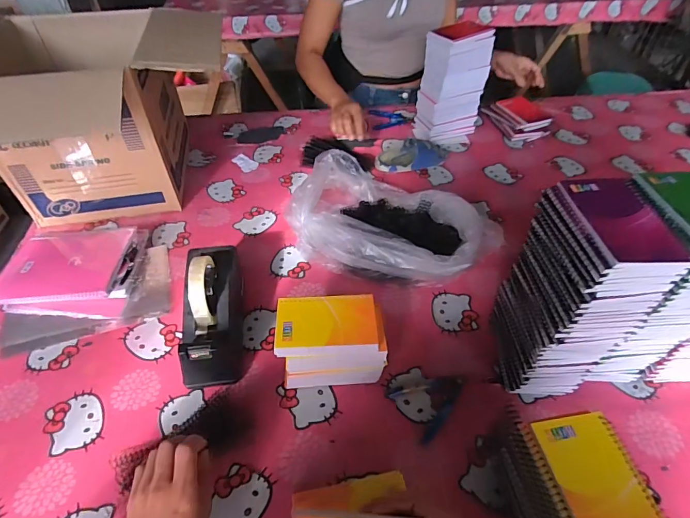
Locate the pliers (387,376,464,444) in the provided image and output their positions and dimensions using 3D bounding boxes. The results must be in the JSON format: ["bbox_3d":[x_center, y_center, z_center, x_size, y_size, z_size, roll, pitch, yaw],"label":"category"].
[{"bbox_3d":[0.123,0.193,0.576,0.101,0.016,0.075,-27,52,-24],"label":"pliers"}]

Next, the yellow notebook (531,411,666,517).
[{"bbox_3d":[0.239,0.211,0.383,0.079,0.013,0.129,-6,46,-6],"label":"yellow notebook"}]

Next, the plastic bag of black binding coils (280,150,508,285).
[{"bbox_3d":[0.074,-0.069,0.766,0.355,0.109,0.259,30,53,25],"label":"plastic bag of black binding coils"}]

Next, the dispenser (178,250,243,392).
[{"bbox_3d":[-0.198,0.073,0.617,0.077,0.127,0.209,-6,46,-6],"label":"dispenser"}]

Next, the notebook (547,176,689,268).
[{"bbox_3d":[0.283,-0.043,0.426,0.095,0.017,0.128,-3,46,-3],"label":"notebook"}]

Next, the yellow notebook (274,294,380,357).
[{"bbox_3d":[-0.024,0.085,0.543,0.128,0.020,0.079,-2,46,-3],"label":"yellow notebook"}]

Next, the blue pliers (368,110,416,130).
[{"bbox_3d":[0.131,-0.386,1.136,0.117,0.015,0.076,-9,47,-9],"label":"blue pliers"}]

